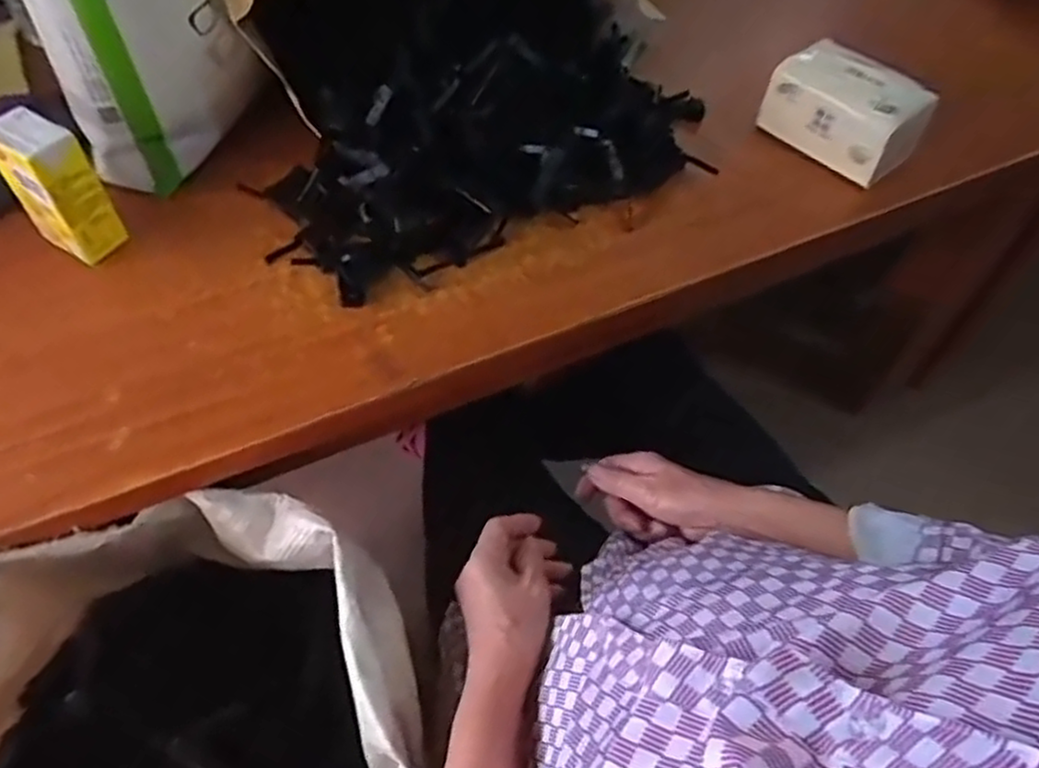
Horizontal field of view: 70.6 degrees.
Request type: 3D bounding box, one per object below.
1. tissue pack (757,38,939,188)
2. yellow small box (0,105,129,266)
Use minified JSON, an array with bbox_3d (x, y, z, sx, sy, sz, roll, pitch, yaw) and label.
[{"bbox_3d":[0.312,-0.261,0.700,0.068,0.079,0.137,-30,61,-23],"label":"tissue pack"},{"bbox_3d":[-0.380,-0.161,0.605,0.070,0.109,0.047,28,57,17],"label":"yellow small box"}]

